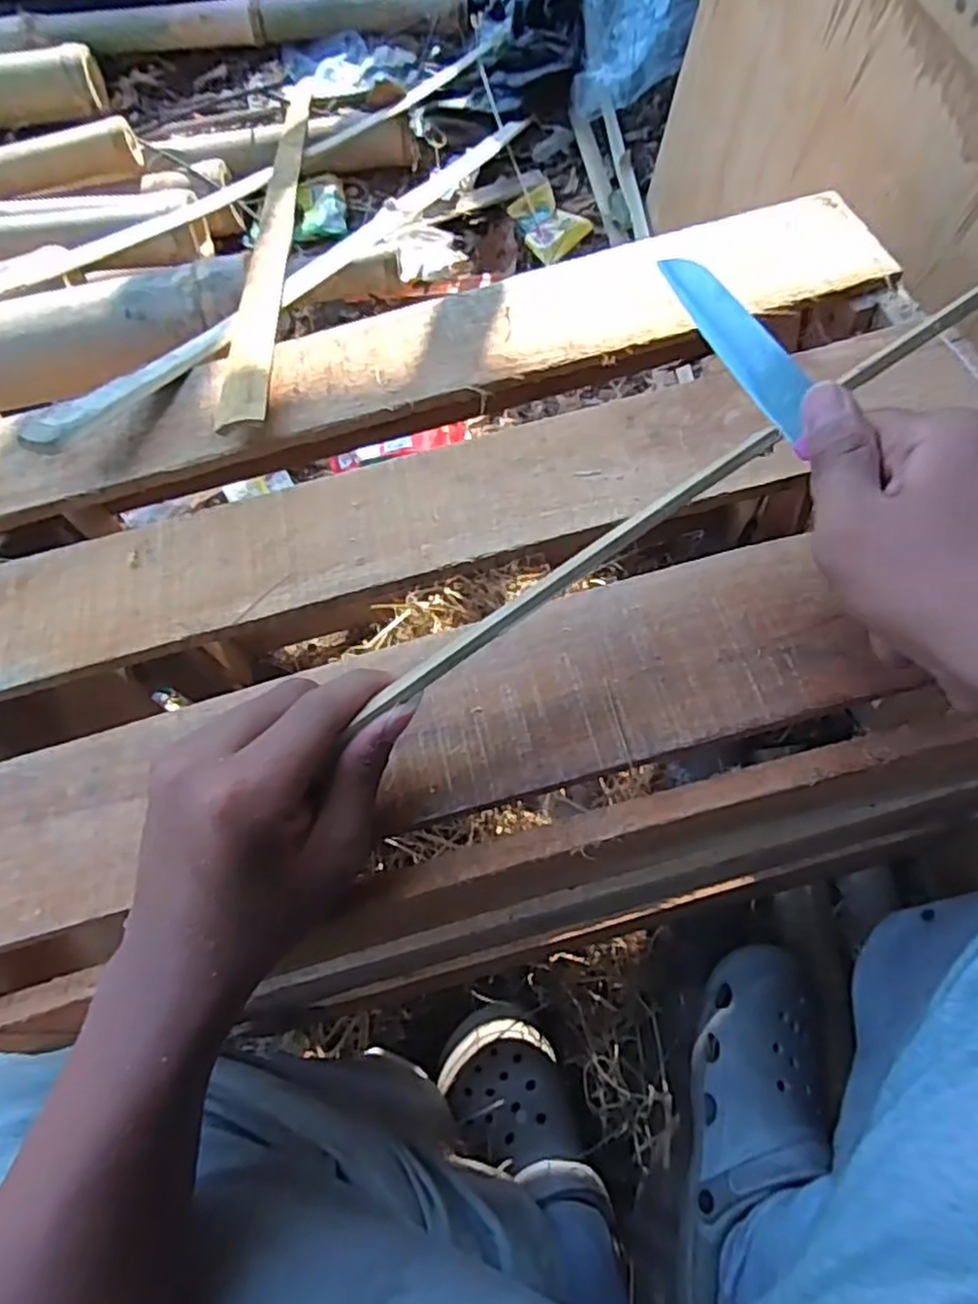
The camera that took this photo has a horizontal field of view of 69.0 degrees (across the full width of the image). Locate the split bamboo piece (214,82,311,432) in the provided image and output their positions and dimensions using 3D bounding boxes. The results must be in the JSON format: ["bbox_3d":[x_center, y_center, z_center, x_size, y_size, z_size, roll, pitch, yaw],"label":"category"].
[{"bbox_3d":[-0.188,-0.413,0.643,0.031,0.011,0.758,-9,50,-1],"label":"split bamboo piece"}]

